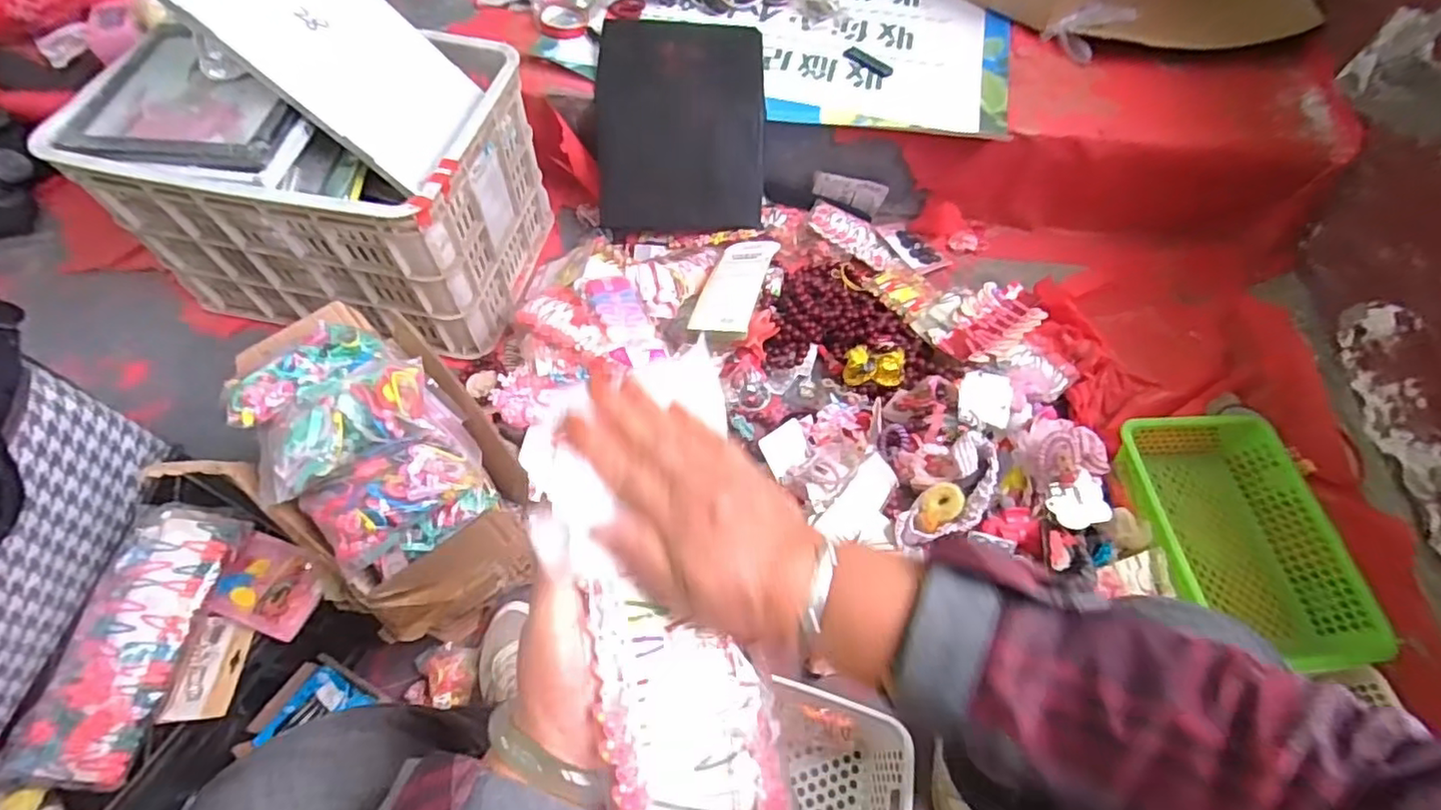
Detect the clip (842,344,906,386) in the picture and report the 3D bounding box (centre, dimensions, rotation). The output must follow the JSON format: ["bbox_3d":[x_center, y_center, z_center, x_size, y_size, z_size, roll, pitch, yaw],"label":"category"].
[{"bbox_3d":[0.227,-0.054,0.927,0.087,0.037,0.055,6,60,1],"label":"clip"}]

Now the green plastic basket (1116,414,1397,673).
[{"bbox_3d":[0.669,0.170,0.846,0.259,0.086,0.320,-2,60,-3],"label":"green plastic basket"}]

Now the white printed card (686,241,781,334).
[{"bbox_3d":[0.022,-0.184,0.961,0.089,0.011,0.212,5,48,20],"label":"white printed card"}]

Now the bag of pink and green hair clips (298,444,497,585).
[{"bbox_3d":[-0.288,0.089,0.580,0.136,0.067,0.085,-34,66,-19],"label":"bag of pink and green hair clips"}]

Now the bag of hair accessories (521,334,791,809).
[{"bbox_3d":[-0.028,0.099,0.311,0.095,0.037,0.222,-11,78,-8],"label":"bag of hair accessories"}]

